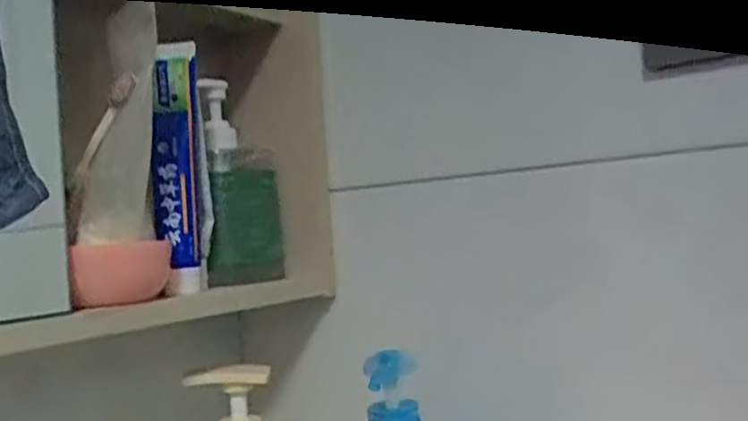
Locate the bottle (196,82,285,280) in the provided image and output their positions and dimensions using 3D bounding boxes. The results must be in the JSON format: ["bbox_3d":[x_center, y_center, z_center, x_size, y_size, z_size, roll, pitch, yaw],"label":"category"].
[{"bbox_3d":[-0.105,-0.026,0.556,0.057,0.162,0.063,-3,-1,-10],"label":"bottle"}]

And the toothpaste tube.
[{"bbox_3d":[-0.138,-0.032,0.486,0.029,0.168,0.026,-3,-1,-29],"label":"toothpaste tube"}]

